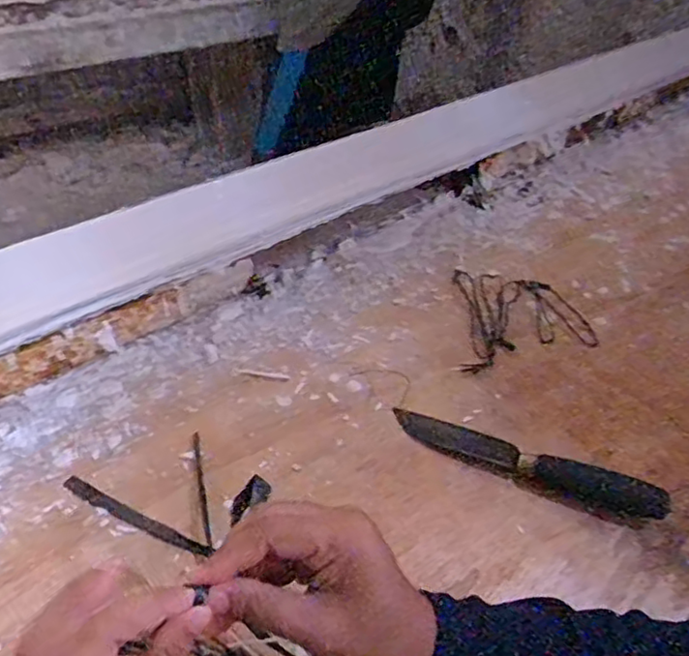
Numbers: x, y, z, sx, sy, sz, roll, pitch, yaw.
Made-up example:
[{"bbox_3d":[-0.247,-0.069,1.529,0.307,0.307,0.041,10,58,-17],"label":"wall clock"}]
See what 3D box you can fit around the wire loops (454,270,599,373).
[{"bbox_3d":[0.174,-0.017,0.664,0.148,0.006,0.138,-6,43,-12],"label":"wire loops"}]

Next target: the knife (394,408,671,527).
[{"bbox_3d":[0.145,0.108,0.516,0.213,0.016,0.040,21,44,17],"label":"knife"}]

